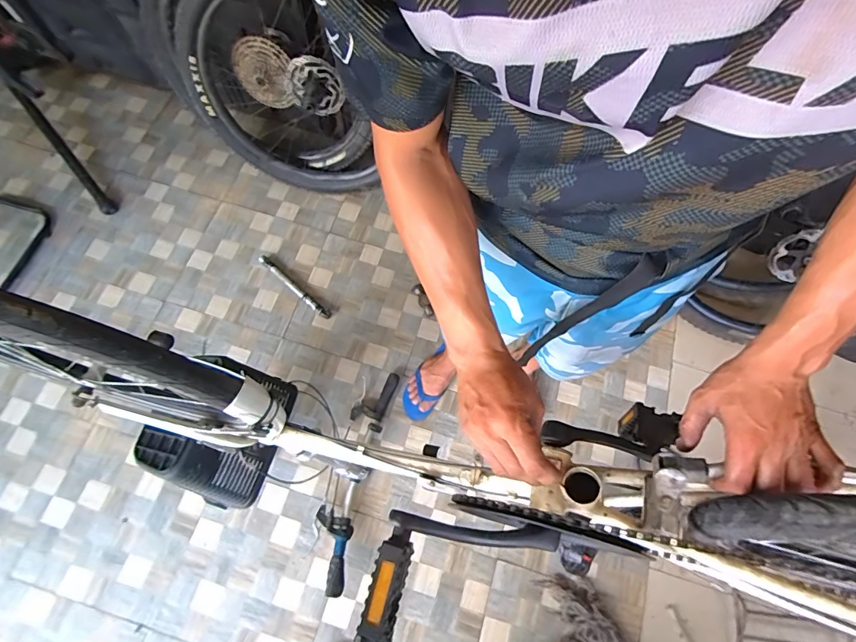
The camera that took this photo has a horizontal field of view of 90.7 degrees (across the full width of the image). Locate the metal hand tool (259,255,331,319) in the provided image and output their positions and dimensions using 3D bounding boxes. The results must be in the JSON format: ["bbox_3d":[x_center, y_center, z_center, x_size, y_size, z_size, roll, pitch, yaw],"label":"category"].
[{"bbox_3d":[-0.431,-0.112,1.349,0.309,0.029,0.028,39,73,12],"label":"metal hand tool"}]

